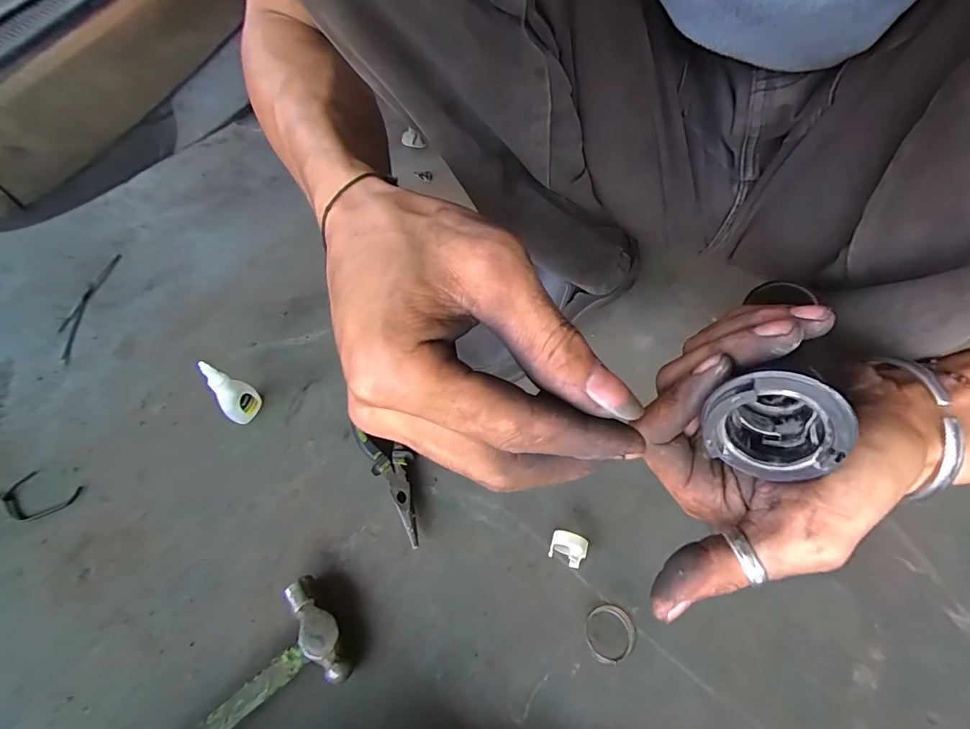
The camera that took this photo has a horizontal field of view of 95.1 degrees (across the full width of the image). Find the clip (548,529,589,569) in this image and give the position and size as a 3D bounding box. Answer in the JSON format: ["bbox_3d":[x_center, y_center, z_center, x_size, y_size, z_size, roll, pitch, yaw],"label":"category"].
[{"bbox_3d":[0.065,0.145,0.348,0.027,0.024,0.019,13,56,14],"label":"clip"}]

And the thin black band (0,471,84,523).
[{"bbox_3d":[-0.419,0.124,0.414,0.071,0.008,0.041,12,56,13],"label":"thin black band"}]

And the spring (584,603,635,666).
[{"bbox_3d":[0.088,0.192,0.317,0.033,0.019,0.035,-2,54,3],"label":"spring"}]

